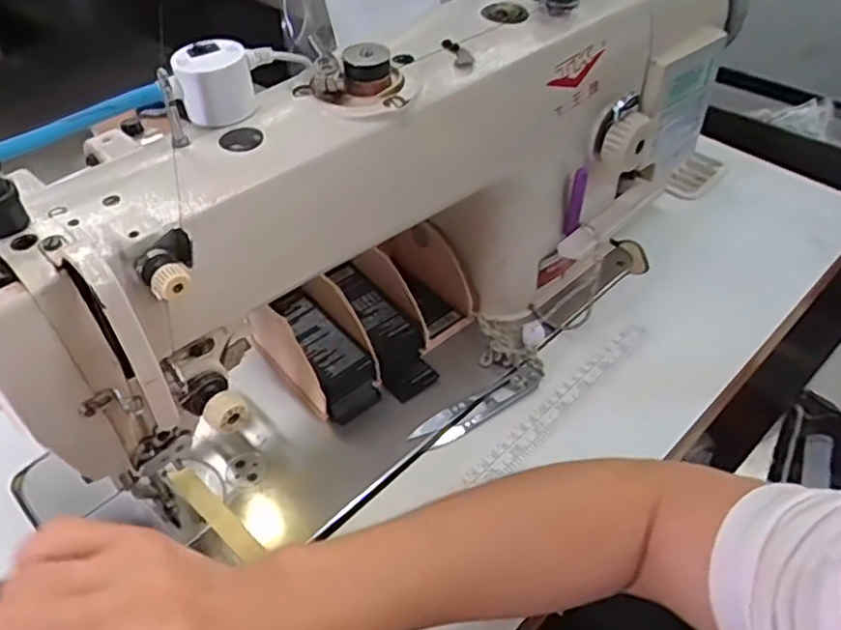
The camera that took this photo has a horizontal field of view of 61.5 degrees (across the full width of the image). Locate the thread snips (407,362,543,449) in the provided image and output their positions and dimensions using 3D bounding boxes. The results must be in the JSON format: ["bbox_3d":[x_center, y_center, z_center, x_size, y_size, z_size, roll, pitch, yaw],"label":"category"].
[{"bbox_3d":[0.042,0.063,0.502,0.104,0.014,0.021,-27,51,-23],"label":"thread snips"}]

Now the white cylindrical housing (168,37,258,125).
[{"bbox_3d":[-0.104,-0.118,0.358,0.036,0.031,0.029,-12,47,-11],"label":"white cylindrical housing"}]

